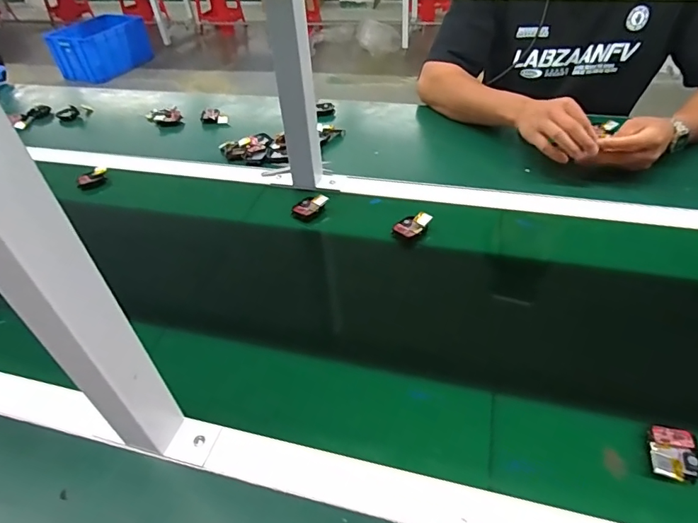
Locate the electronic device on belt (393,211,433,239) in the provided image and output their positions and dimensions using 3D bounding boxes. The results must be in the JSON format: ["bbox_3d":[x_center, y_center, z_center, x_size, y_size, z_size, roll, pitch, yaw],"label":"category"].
[{"bbox_3d":[0.087,-0.053,0.630,0.038,0.017,0.043,30,51,33],"label":"electronic device on belt"}]

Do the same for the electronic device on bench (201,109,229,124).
[{"bbox_3d":[-0.272,-0.294,0.928,0.054,0.027,0.015,7,45,-3],"label":"electronic device on bench"}]

